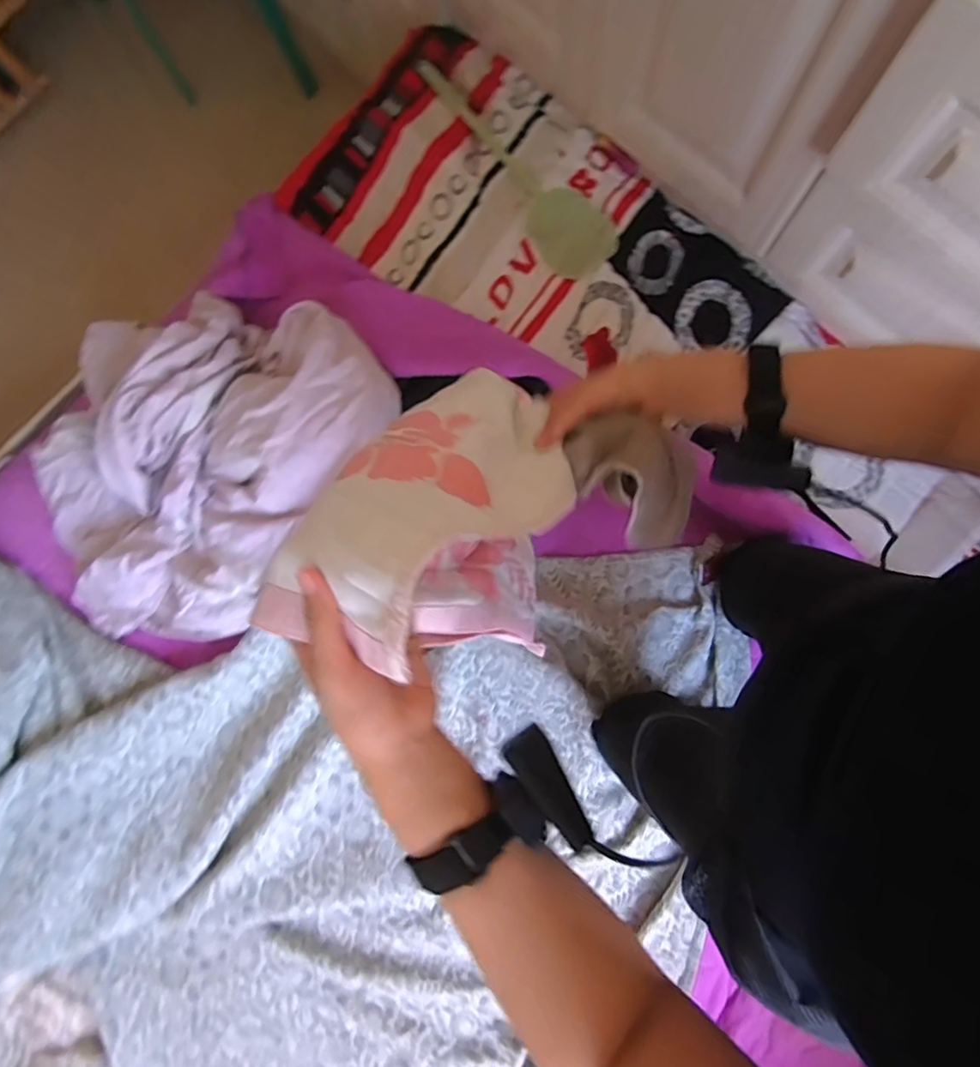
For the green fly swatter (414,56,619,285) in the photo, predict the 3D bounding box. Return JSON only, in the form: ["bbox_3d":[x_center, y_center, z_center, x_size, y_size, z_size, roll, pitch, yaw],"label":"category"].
[{"bbox_3d":[0.020,-0.621,0.981,0.475,0.025,0.130,43,90,5],"label":"green fly swatter"}]

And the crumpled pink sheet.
[{"bbox_3d":[-0.491,-0.137,0.888,0.589,0.163,0.603,38,88,7],"label":"crumpled pink sheet"}]

